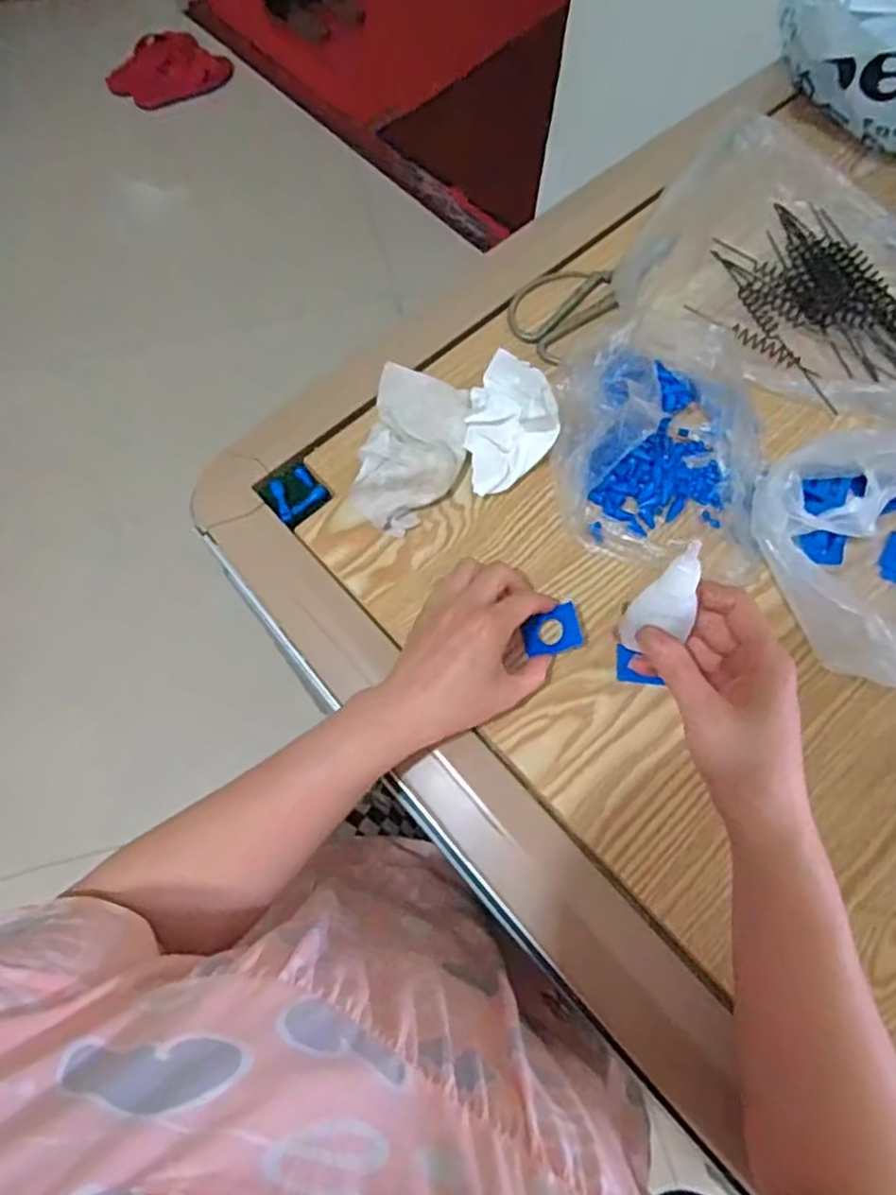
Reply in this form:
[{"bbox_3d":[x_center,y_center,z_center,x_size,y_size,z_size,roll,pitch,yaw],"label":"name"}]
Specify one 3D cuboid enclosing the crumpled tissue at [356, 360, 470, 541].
[{"bbox_3d":[-0.024,-0.106,0.519,0.067,0.045,0.111,9,69,2],"label":"crumpled tissue"}]

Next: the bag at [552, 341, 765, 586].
[{"bbox_3d":[0.154,-0.113,0.511,0.153,0.085,0.160,10,69,2],"label":"bag"}]

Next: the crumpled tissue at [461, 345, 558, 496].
[{"bbox_3d":[0.037,-0.132,0.512,0.067,0.072,0.077,-26,72,-11],"label":"crumpled tissue"}]

